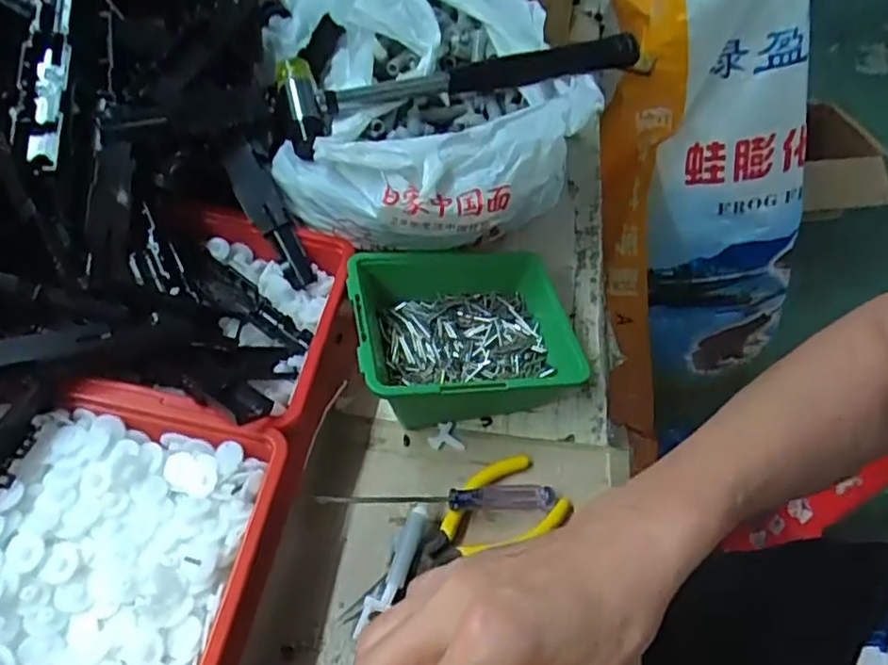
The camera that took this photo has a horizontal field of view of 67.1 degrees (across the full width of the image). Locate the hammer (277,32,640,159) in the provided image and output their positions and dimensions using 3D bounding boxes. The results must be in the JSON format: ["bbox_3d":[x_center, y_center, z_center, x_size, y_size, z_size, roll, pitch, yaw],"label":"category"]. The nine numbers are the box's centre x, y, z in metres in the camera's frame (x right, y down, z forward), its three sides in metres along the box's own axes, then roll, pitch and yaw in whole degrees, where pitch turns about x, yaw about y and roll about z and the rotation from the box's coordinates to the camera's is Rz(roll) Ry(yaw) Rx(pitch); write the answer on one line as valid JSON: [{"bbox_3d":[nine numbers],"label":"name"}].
[{"bbox_3d":[0.020,-0.172,0.445,0.249,0.036,0.056,-19,52,-18],"label":"hammer"}]

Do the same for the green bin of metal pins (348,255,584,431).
[{"bbox_3d":[0.012,0.000,0.403,0.125,0.058,0.109,-8,50,-9],"label":"green bin of metal pins"}]

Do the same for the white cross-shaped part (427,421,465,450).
[{"bbox_3d":[0.000,0.062,0.388,0.017,0.004,0.019,-20,52,-18],"label":"white cross-shaped part"}]

